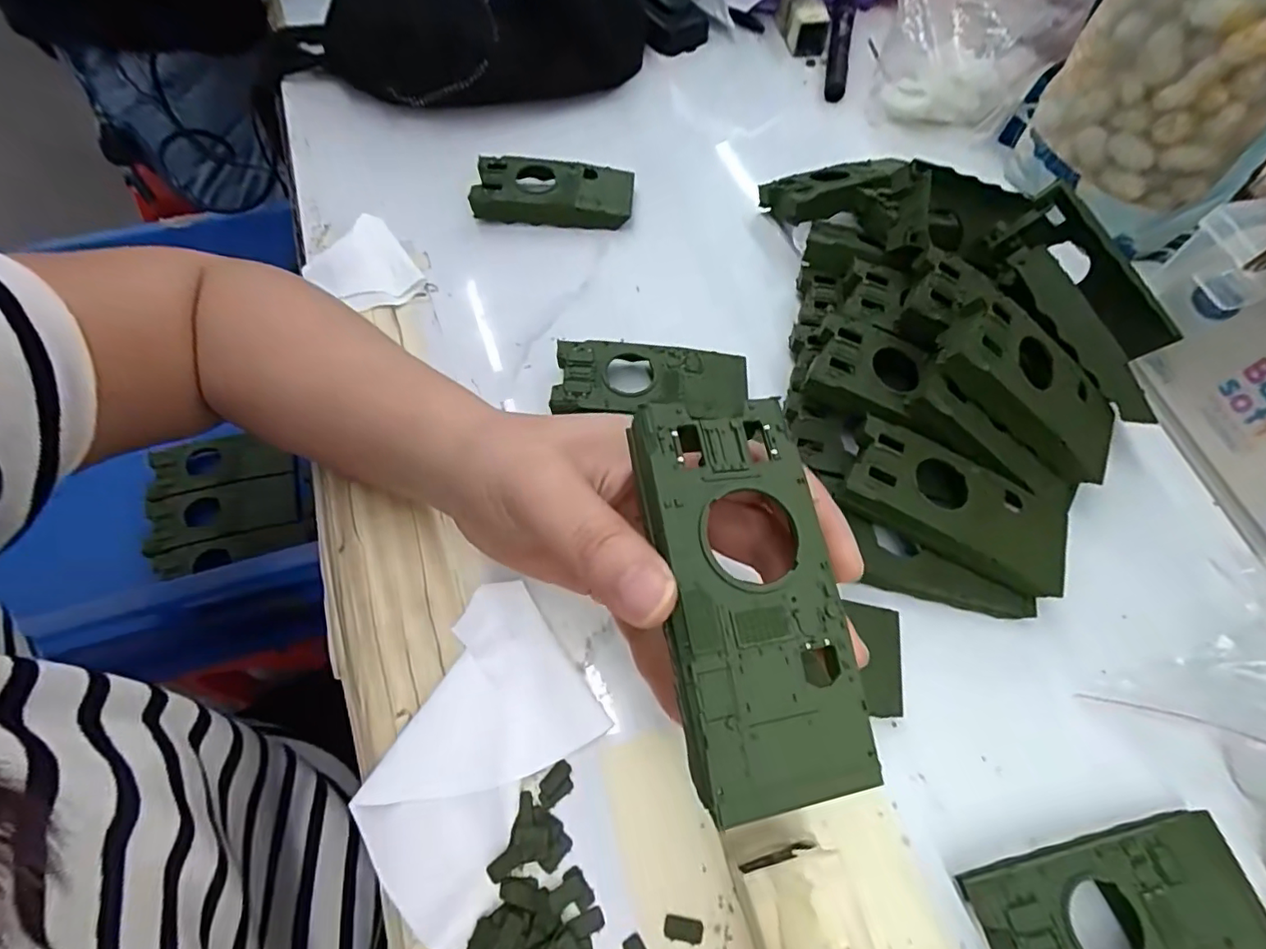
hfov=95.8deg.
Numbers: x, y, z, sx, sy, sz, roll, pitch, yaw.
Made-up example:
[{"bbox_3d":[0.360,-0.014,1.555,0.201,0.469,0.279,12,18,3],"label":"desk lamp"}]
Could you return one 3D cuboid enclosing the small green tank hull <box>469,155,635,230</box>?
[{"bbox_3d":[-0.052,-0.190,0.384,0.102,0.023,0.042,3,63,0],"label":"small green tank hull"}]

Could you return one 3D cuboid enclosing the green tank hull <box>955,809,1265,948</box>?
[{"bbox_3d":[0.178,0.160,0.209,0.104,0.021,0.048,-12,64,-7],"label":"green tank hull"}]

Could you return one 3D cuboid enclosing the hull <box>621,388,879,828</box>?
[{"bbox_3d":[0.030,0.029,0.149,0.046,0.013,0.103,-9,72,-3],"label":"hull"}]

